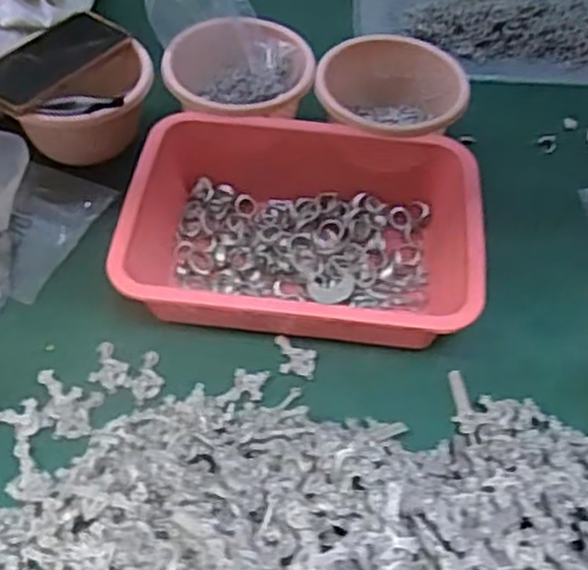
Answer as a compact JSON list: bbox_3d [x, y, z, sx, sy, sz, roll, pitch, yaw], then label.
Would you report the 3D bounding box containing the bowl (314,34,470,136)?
[{"bbox_3d":[0.099,-0.189,0.819,0.150,0.076,0.140,2,52,-2],"label":"bowl"}]

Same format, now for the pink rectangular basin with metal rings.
[{"bbox_3d":[0.007,-0.055,0.708,0.302,0.078,0.229,6,52,1],"label":"pink rectangular basin with metal rings"}]

